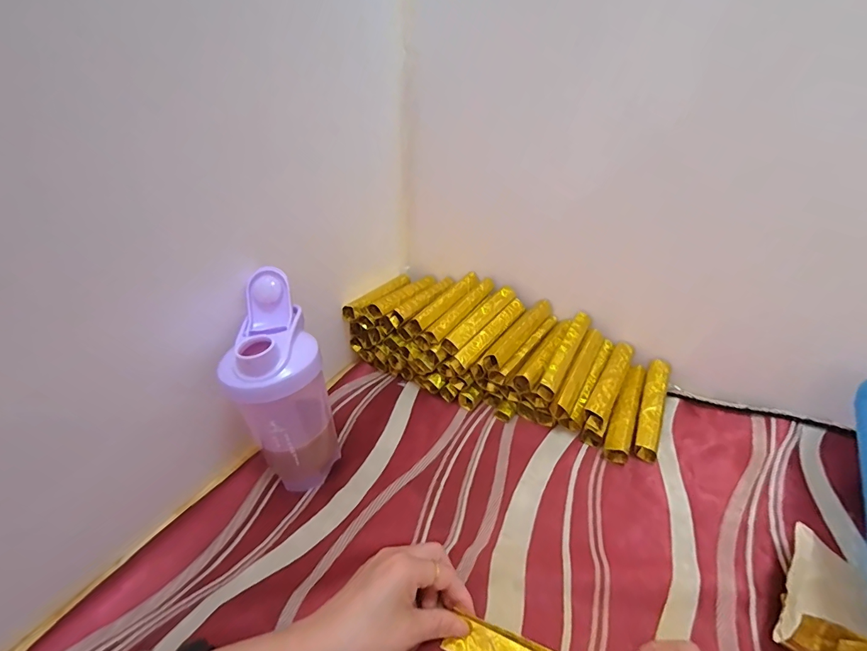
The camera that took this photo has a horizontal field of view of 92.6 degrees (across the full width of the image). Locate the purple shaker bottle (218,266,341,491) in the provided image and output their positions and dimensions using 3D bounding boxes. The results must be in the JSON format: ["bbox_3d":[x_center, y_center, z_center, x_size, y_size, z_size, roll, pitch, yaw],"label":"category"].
[{"bbox_3d":[-0.147,0.064,0.405,0.078,0.198,0.102,-18,34,-19],"label":"purple shaker bottle"}]

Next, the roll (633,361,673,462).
[{"bbox_3d":[0.241,0.088,0.456,0.023,0.022,0.128,13,49,27],"label":"roll"}]

